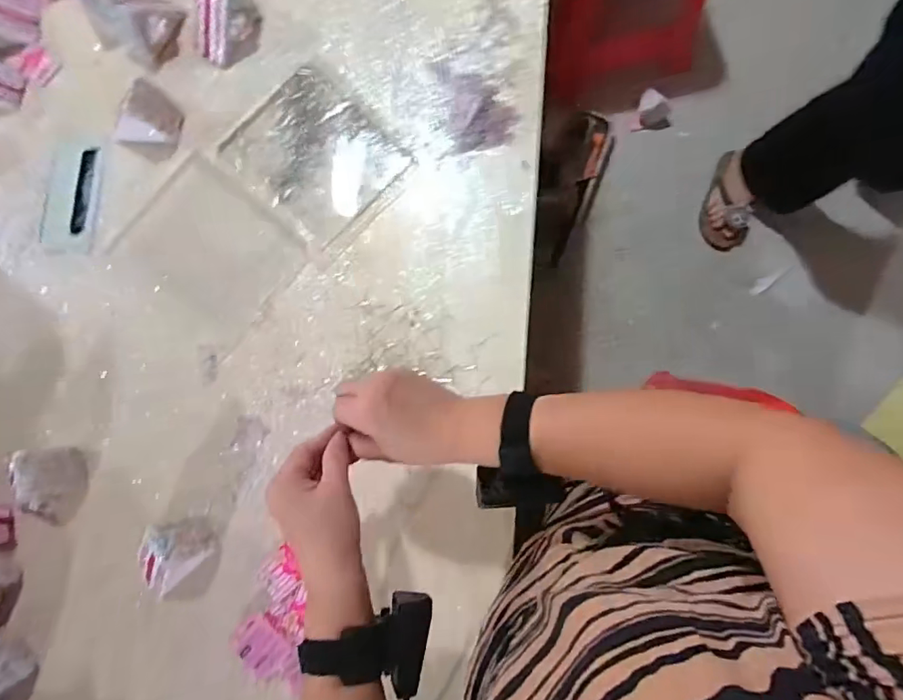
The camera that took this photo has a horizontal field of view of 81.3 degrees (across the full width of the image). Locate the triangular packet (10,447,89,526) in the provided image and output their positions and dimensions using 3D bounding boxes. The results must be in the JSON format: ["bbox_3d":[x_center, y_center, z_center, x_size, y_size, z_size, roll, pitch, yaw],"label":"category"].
[{"bbox_3d":[-0.474,0.160,0.612,0.058,0.056,0.093,-3,84,5],"label":"triangular packet"}]

